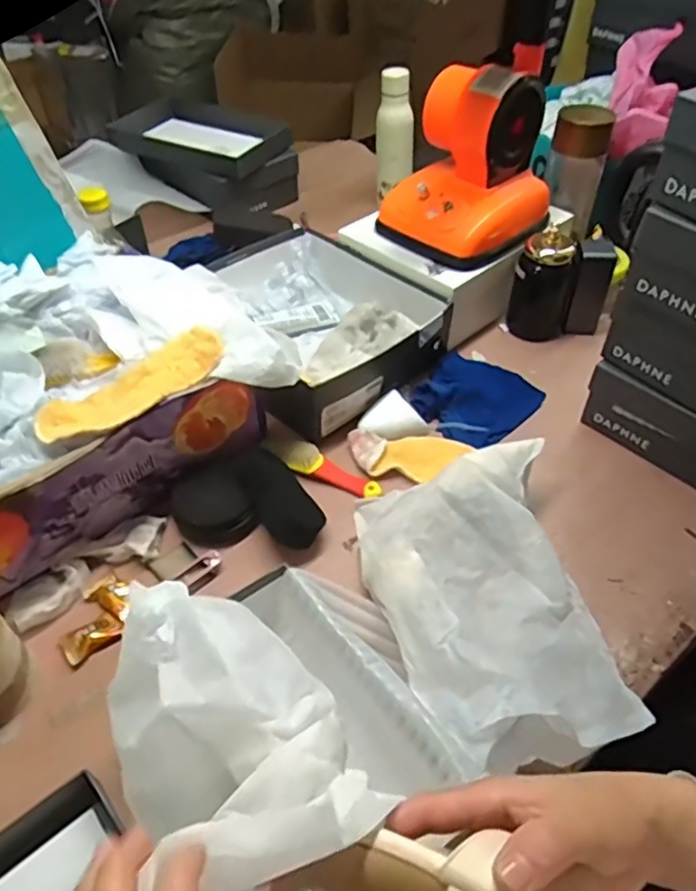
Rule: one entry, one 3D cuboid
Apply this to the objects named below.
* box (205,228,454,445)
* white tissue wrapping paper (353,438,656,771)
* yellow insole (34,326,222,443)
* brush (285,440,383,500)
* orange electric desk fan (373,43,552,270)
[{"bbox_3d":[-0.060,-0.173,0.895,0.264,0.094,0.330,-36,56,-29],"label":"box"},{"bbox_3d":[0.129,0.130,0.598,0.199,0.088,0.299,-9,47,-8],"label":"white tissue wrapping paper"},{"bbox_3d":[-0.213,-0.059,0.644,0.198,0.021,0.075,-30,54,-25],"label":"yellow insole"},{"bbox_3d":[-0.016,0.029,0.747,0.117,0.029,0.033,16,49,14],"label":"brush"},{"bbox_3d":[0.164,-0.385,0.866,0.194,0.197,0.181,29,53,24],"label":"orange electric desk fan"}]

